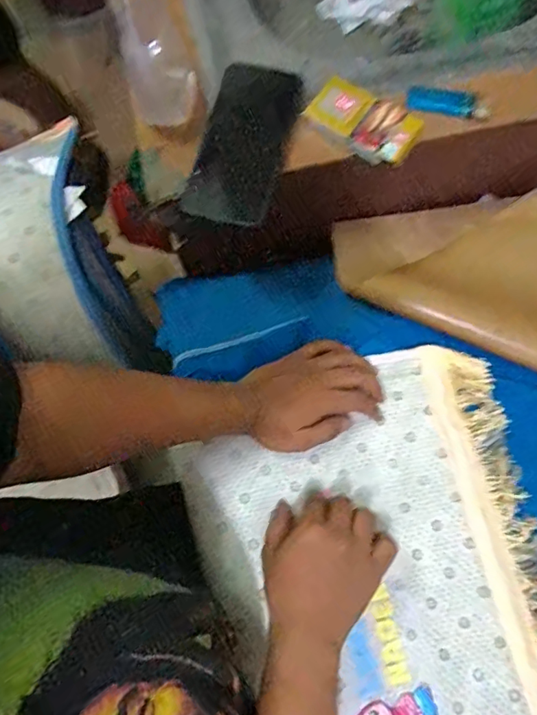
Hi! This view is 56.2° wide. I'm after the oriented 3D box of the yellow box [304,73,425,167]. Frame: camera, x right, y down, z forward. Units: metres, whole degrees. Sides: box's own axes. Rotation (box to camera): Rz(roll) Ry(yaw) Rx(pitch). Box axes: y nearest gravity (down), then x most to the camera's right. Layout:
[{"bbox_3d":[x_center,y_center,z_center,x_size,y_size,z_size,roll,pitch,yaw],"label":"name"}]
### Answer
[{"bbox_3d":[0.091,-0.225,0.474,0.102,0.016,0.057,36,81,11],"label":"yellow box"}]

